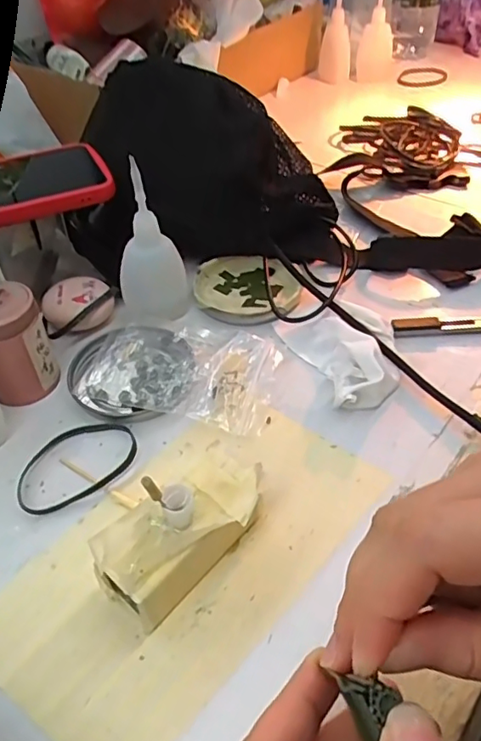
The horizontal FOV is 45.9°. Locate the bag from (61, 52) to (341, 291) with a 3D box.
[{"bbox_3d":[-0.029,-0.155,0.435,0.197,0.117,0.093,-2,46,1],"label":"bag"}]

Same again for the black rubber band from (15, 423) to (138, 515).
[{"bbox_3d":[-0.093,0.051,0.321,0.070,0.004,0.048,-22,49,-18],"label":"black rubber band"}]

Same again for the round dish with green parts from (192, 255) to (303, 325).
[{"bbox_3d":[0.005,-0.059,0.422,0.077,0.017,0.070,-1,46,1],"label":"round dish with green parts"}]

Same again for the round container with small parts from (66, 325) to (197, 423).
[{"bbox_3d":[-0.070,-0.001,0.365,0.081,0.010,0.077,-1,46,1],"label":"round container with small parts"}]

